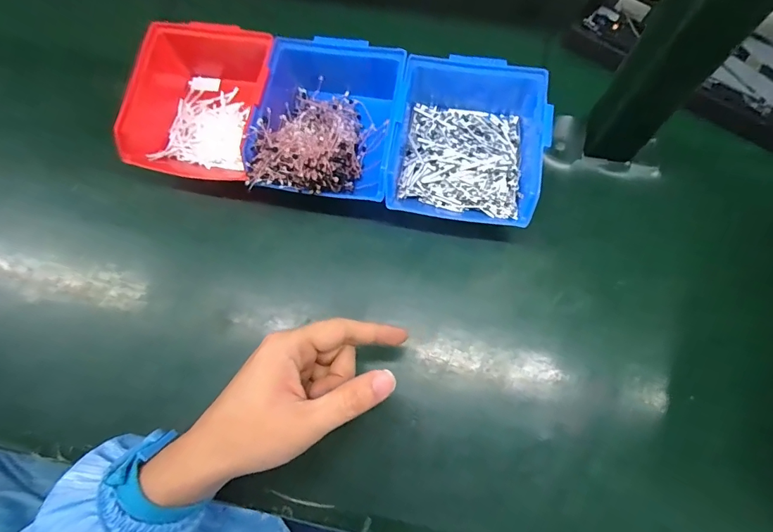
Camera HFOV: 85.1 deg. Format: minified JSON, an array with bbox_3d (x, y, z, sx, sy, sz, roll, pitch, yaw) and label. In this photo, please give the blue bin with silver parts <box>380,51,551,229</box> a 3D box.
[{"bbox_3d":[0.071,-0.114,0.378,0.124,0.068,0.151,8,73,3],"label":"blue bin with silver parts"}]

